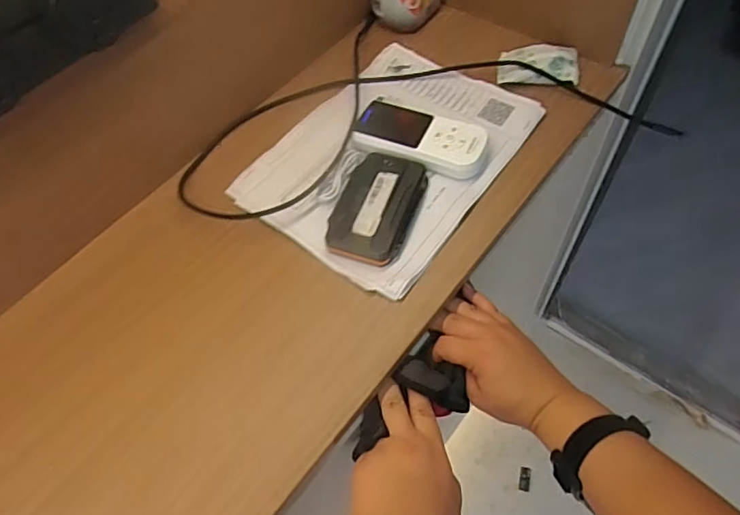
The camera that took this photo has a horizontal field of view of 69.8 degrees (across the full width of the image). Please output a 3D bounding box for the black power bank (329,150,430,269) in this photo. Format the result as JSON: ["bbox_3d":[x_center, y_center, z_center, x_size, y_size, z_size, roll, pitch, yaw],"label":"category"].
[{"bbox_3d":[0.006,-0.050,0.534,0.076,0.018,0.122,15,60,14],"label":"black power bank"}]

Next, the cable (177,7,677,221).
[{"bbox_3d":[0.046,-0.208,0.624,0.542,0.034,0.300,-11,58,-2],"label":"cable"}]

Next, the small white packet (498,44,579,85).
[{"bbox_3d":[0.200,-0.229,0.629,0.090,0.023,0.051,4,58,8],"label":"small white packet"}]

